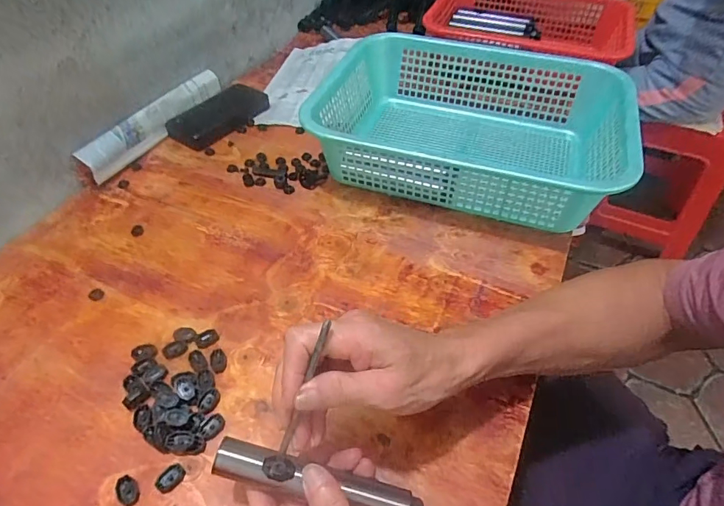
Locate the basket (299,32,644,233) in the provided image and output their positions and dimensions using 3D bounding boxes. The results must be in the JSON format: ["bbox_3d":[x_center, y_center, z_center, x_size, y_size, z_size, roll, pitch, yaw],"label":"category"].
[{"bbox_3d":[0.137,-0.170,0.607,0.384,0.115,0.279,14,49,11],"label":"basket"}]

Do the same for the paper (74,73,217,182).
[{"bbox_3d":[-0.300,-0.195,0.660,0.024,0.053,0.261,23,51,18],"label":"paper"}]

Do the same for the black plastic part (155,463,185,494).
[{"bbox_3d":[-0.154,0.182,0.358,0.015,0.004,0.022,32,54,25],"label":"black plastic part"}]

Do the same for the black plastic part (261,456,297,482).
[{"bbox_3d":[-0.059,0.152,0.314,0.022,0.006,0.016,1,47,0],"label":"black plastic part"}]

